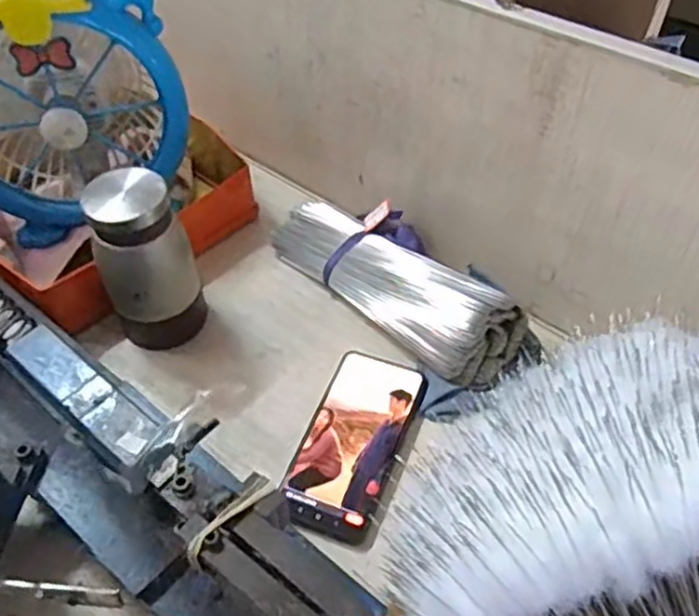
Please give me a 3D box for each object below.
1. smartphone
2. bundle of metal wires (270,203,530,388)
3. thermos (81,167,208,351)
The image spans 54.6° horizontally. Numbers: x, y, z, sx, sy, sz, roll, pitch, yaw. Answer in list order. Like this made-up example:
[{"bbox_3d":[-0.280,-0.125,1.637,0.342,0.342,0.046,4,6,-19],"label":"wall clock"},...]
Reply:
[{"bbox_3d":[0.004,0.109,0.556,0.075,0.016,0.164,18,51,15],"label":"smartphone"},{"bbox_3d":[0.035,-0.024,0.637,0.266,0.062,0.081,33,57,25],"label":"bundle of metal wires"},{"bbox_3d":[-0.172,-0.036,0.584,0.077,0.160,0.060,-14,51,-12],"label":"thermos"}]

